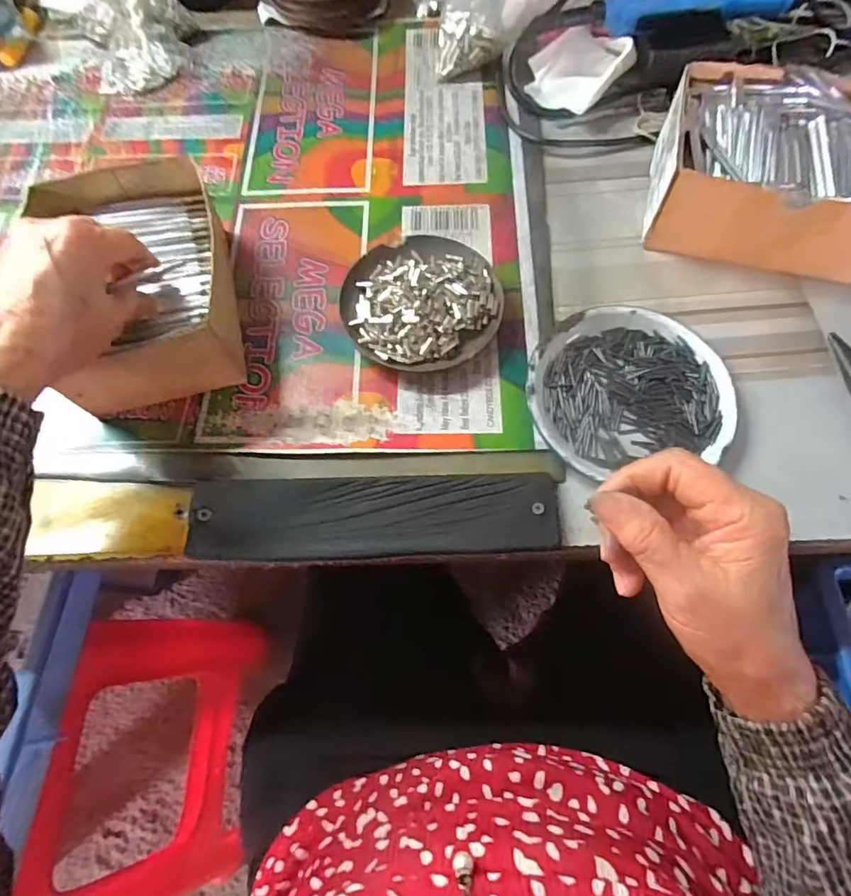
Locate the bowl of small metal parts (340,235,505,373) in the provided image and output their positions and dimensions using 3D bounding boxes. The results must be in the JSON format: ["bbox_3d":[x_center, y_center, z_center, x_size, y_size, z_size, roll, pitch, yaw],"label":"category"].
[{"bbox_3d":[-0.003,-0.108,0.384,0.111,0.026,0.114,0,68,1],"label":"bowl of small metal parts"}]

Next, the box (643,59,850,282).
[{"bbox_3d":[0.256,-0.204,0.394,0.165,0.070,0.130,19,70,8],"label":"box"}]

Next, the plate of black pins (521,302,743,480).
[{"bbox_3d":[0.136,-0.042,0.361,0.132,0.014,0.116,-11,68,-4],"label":"plate of black pins"}]

